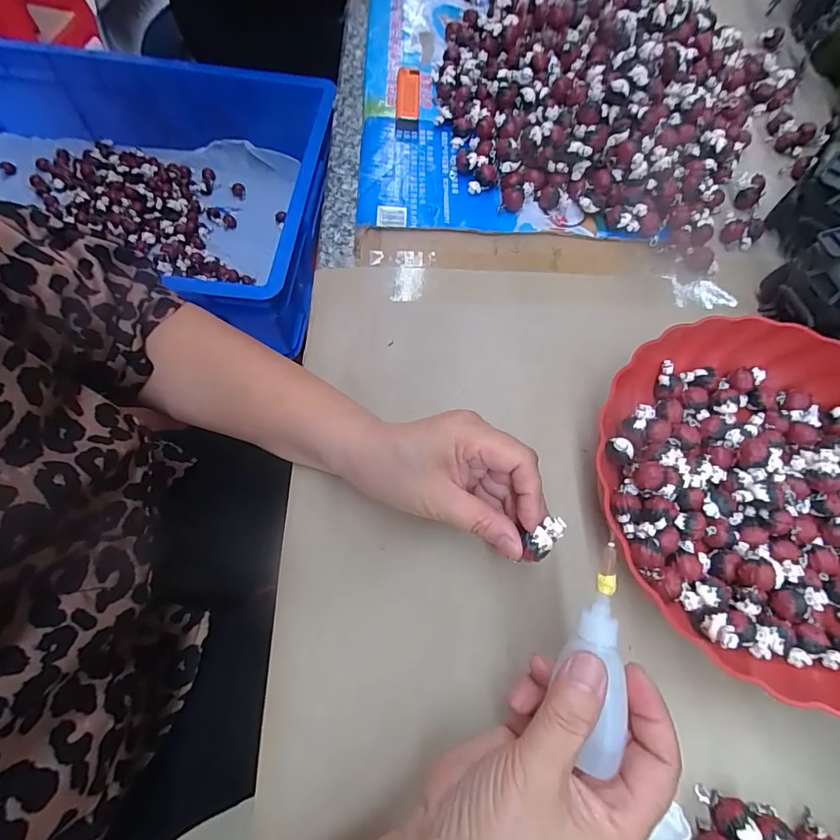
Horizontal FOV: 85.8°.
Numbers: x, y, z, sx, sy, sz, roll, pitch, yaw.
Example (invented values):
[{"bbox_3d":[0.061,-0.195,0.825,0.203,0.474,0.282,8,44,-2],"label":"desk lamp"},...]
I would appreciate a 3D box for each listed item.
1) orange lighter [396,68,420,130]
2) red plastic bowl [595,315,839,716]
[{"bbox_3d":[-0.012,-0.324,0.455,0.022,0.012,0.078,2,67,-2],"label":"orange lighter"},{"bbox_3d":[0.242,0.046,0.308,0.232,0.045,0.238,1,67,-3],"label":"red plastic bowl"}]

